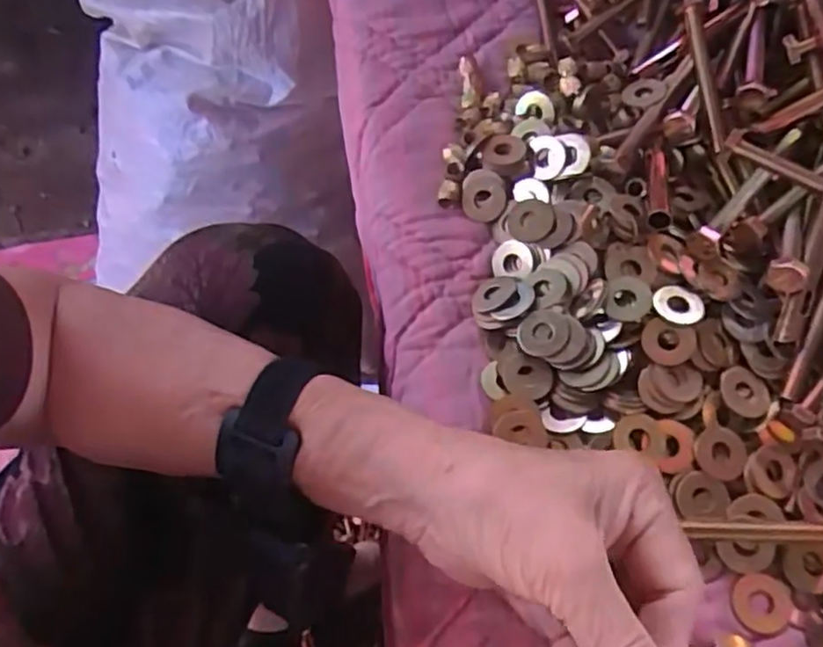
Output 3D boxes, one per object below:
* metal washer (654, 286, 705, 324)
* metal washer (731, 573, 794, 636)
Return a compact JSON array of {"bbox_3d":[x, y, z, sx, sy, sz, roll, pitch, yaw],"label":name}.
[{"bbox_3d":[0.132,-0.009,0.338,0.024,0.004,0.021,-14,68,-7],"label":"metal washer"},{"bbox_3d":[0.156,0.124,0.303,0.026,0.004,0.024,-1,62,3],"label":"metal washer"}]

